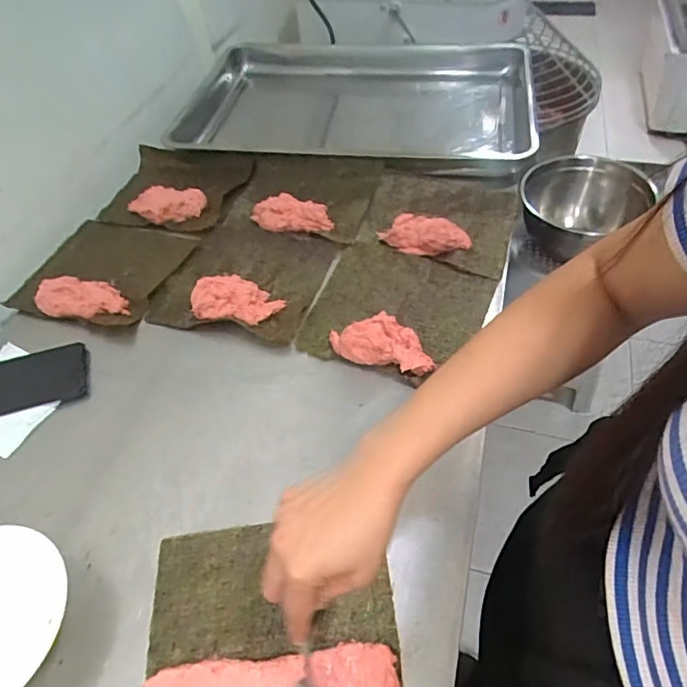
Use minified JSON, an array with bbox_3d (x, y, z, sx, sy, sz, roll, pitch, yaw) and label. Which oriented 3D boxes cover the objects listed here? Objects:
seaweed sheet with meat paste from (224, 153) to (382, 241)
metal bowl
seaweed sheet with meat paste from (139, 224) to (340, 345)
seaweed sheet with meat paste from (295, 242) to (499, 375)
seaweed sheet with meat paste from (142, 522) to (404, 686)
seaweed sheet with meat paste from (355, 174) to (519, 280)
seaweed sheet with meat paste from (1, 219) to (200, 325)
[{"bbox_3d":[-0.067,-0.224,0.759,0.213,0.033,0.152,11,54,13],"label":"seaweed sheet with meat paste"},{"bbox_3d":[0.550,-0.307,1.177,0.250,0.150,0.250,-3,52,3],"label":"metal bowl"},{"bbox_3d":[-0.133,-0.093,0.662,0.203,0.031,0.189,14,55,16],"label":"seaweed sheet with meat paste"},{"bbox_3d":[0.065,-0.049,0.609,0.199,0.035,0.187,14,55,16],"label":"seaweed sheet with meat paste"},{"bbox_3d":[-0.058,0.235,0.402,0.197,0.013,0.181,-7,52,0],"label":"seaweed sheet with meat paste"},{"bbox_3d":[0.135,-0.187,0.714,0.201,0.033,0.194,12,55,15],"label":"seaweed sheet with meat paste"},{"bbox_3d":[-0.334,-0.110,0.694,0.197,0.033,0.190,16,56,17],"label":"seaweed sheet with meat paste"}]

